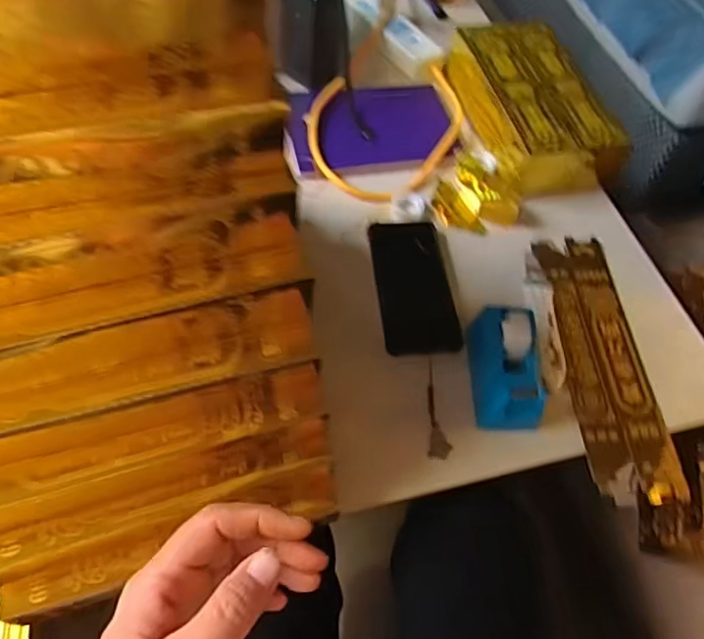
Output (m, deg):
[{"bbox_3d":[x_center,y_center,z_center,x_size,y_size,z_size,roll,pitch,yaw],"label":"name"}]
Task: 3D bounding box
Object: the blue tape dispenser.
[{"bbox_3d":[0.144,0.043,0.521,0.058,0.057,0.114,2,58,-3],"label":"blue tape dispenser"}]

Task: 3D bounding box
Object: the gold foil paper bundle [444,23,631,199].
[{"bbox_3d":[0.225,-0.278,0.734,0.138,0.065,0.249,-9,59,-10],"label":"gold foil paper bundle"}]

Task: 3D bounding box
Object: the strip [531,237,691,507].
[{"bbox_3d":[0.249,0.037,0.573,0.088,0.010,0.284,0,58,-7],"label":"strip"}]

